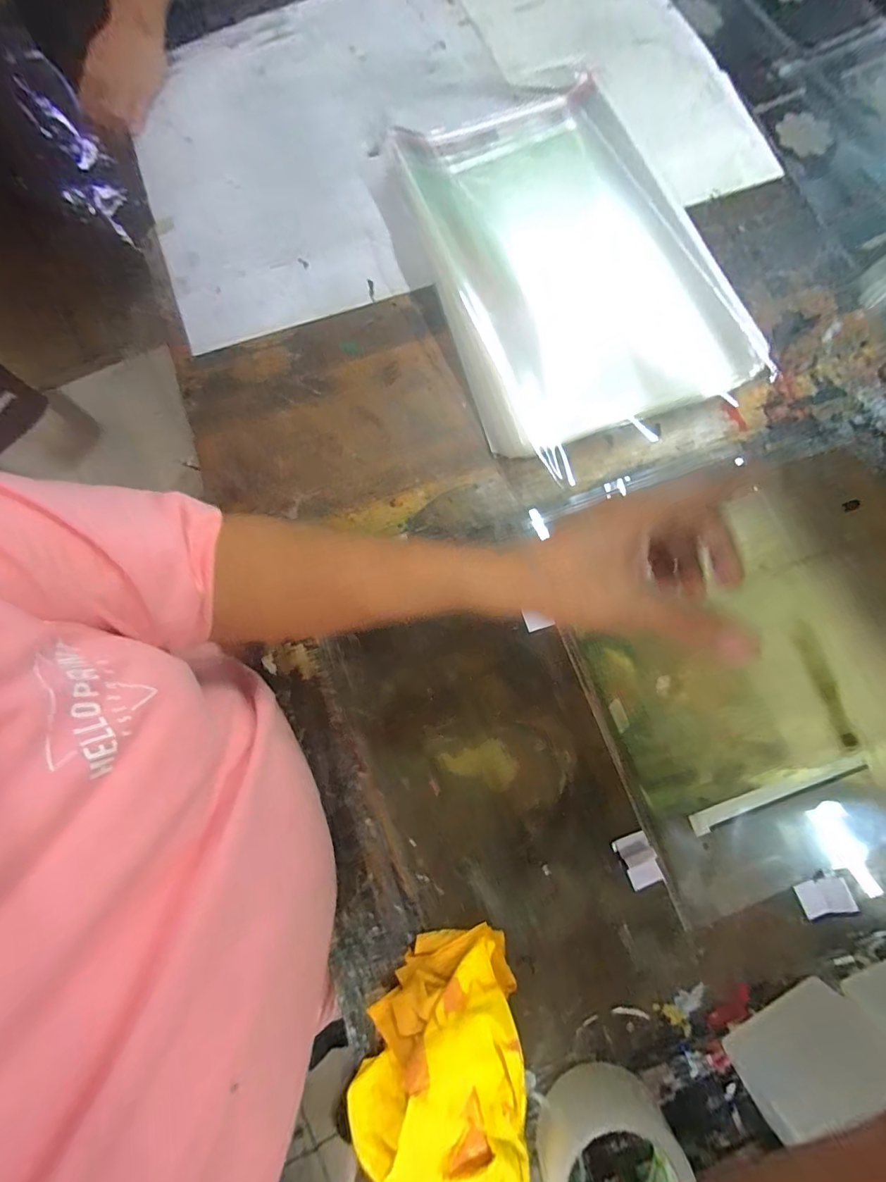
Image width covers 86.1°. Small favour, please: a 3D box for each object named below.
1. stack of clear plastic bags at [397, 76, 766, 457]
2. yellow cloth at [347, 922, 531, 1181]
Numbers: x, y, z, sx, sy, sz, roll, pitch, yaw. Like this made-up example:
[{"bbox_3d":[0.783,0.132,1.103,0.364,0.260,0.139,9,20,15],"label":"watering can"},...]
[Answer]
[{"bbox_3d":[0.124,-0.349,0.499,0.269,0.062,0.389,-19,78,-4],"label":"stack of clear plastic bags"},{"bbox_3d":[-0.005,0.354,0.346,0.127,0.050,0.174,-3,78,-1],"label":"yellow cloth"}]

